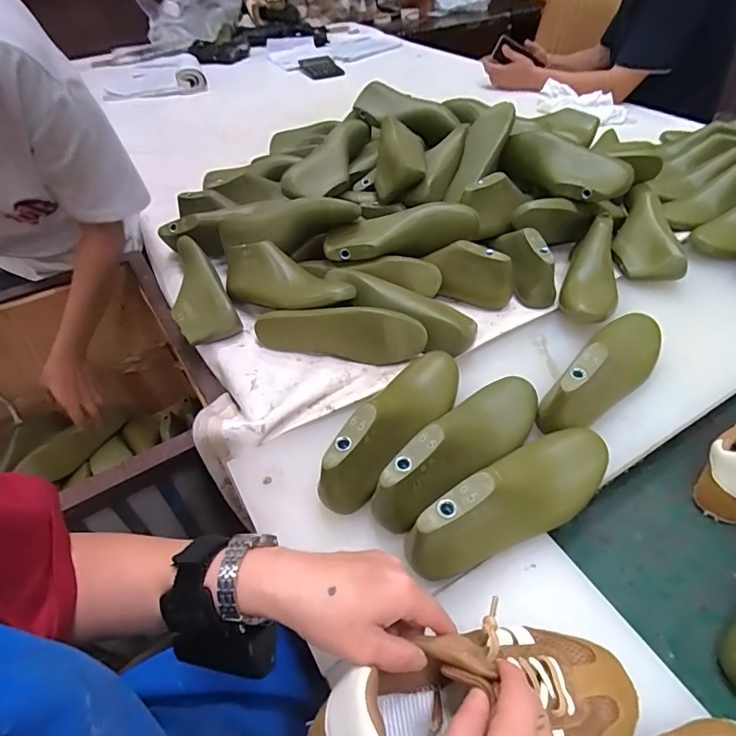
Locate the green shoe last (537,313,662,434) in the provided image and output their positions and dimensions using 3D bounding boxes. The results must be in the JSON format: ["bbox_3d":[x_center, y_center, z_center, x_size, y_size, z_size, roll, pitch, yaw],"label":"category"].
[{"bbox_3d":[0.286,0.000,0.540,0.074,0.081,0.227,32,56,31],"label":"green shoe last"}]

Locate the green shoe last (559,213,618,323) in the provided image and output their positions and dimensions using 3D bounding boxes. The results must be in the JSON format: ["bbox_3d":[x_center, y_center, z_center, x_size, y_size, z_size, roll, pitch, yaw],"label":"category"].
[{"bbox_3d":[0.341,-0.148,0.682,0.075,0.058,0.190,17,66,21],"label":"green shoe last"}]

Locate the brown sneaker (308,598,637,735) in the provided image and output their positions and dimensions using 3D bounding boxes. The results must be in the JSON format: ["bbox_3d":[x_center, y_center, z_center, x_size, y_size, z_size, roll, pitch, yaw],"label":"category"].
[{"bbox_3d":[0.088,0.220,0.301,0.225,0.075,0.084,5,42,-20],"label":"brown sneaker"}]

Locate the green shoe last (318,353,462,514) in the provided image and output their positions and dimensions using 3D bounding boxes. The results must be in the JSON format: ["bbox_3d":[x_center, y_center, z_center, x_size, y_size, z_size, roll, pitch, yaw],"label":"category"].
[{"bbox_3d":[0.037,0.050,0.499,0.066,0.081,0.231,22,52,25],"label":"green shoe last"}]

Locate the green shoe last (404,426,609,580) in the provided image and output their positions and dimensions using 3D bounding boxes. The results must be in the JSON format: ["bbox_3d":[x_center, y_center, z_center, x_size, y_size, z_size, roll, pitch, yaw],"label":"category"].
[{"bbox_3d":[0.142,0.121,0.436,0.240,0.082,0.071,-17,45,-28],"label":"green shoe last"}]

